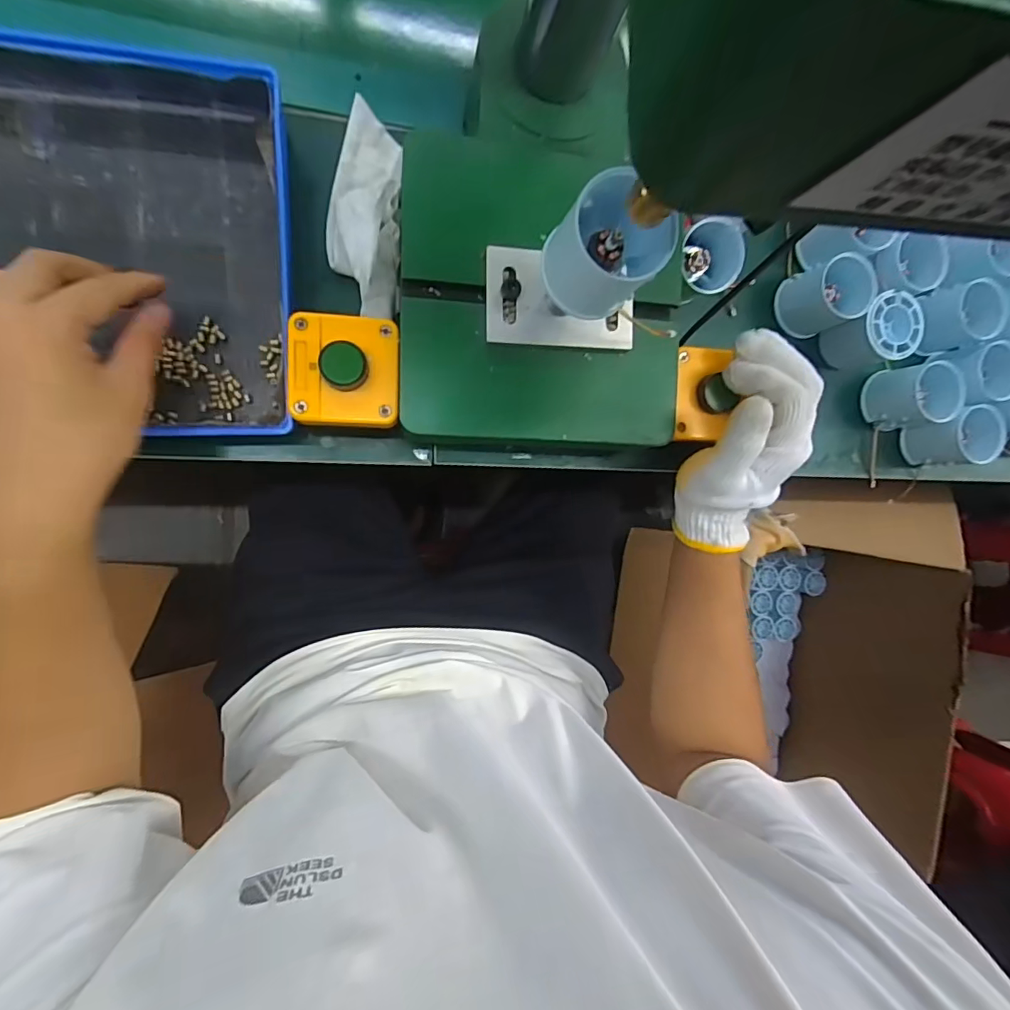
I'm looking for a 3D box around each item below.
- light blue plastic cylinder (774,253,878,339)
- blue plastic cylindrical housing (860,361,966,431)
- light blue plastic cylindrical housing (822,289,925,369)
[{"bbox_3d":[0.269,-0.175,0.424,0.055,0.046,0.053,-28,97,-10],"label":"light blue plastic cylinder"},{"bbox_3d":[0.358,-0.096,0.444,0.053,0.047,0.053,-8,93,-12],"label":"blue plastic cylindrical housing"},{"bbox_3d":[0.313,-0.147,0.433,0.050,0.056,0.051,-23,97,-7],"label":"light blue plastic cylindrical housing"}]

